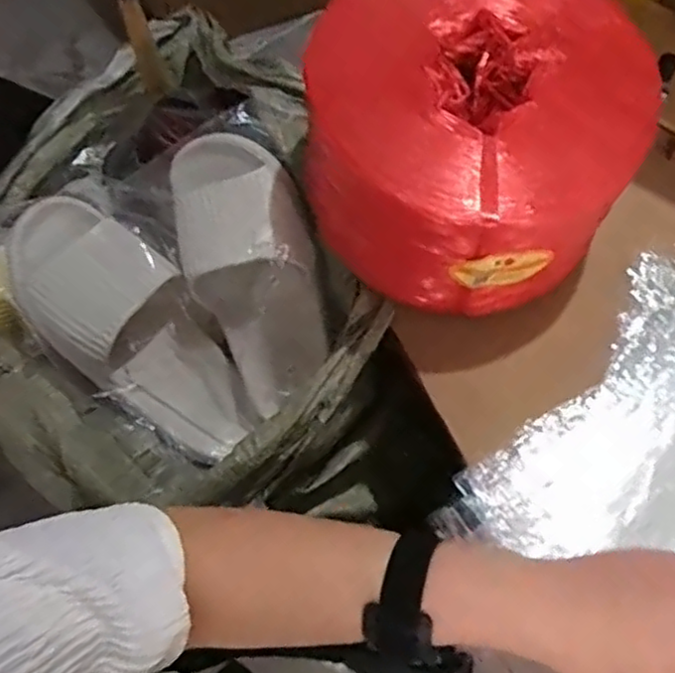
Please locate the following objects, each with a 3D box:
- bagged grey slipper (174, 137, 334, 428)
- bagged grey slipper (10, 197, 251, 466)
[{"bbox_3d":[-0.072,-0.057,0.593,0.108,0.067,0.243,-18,93,-11],"label":"bagged grey slipper"},{"bbox_3d":[-0.171,-0.001,0.588,0.106,0.072,0.260,-47,110,-23],"label":"bagged grey slipper"}]

